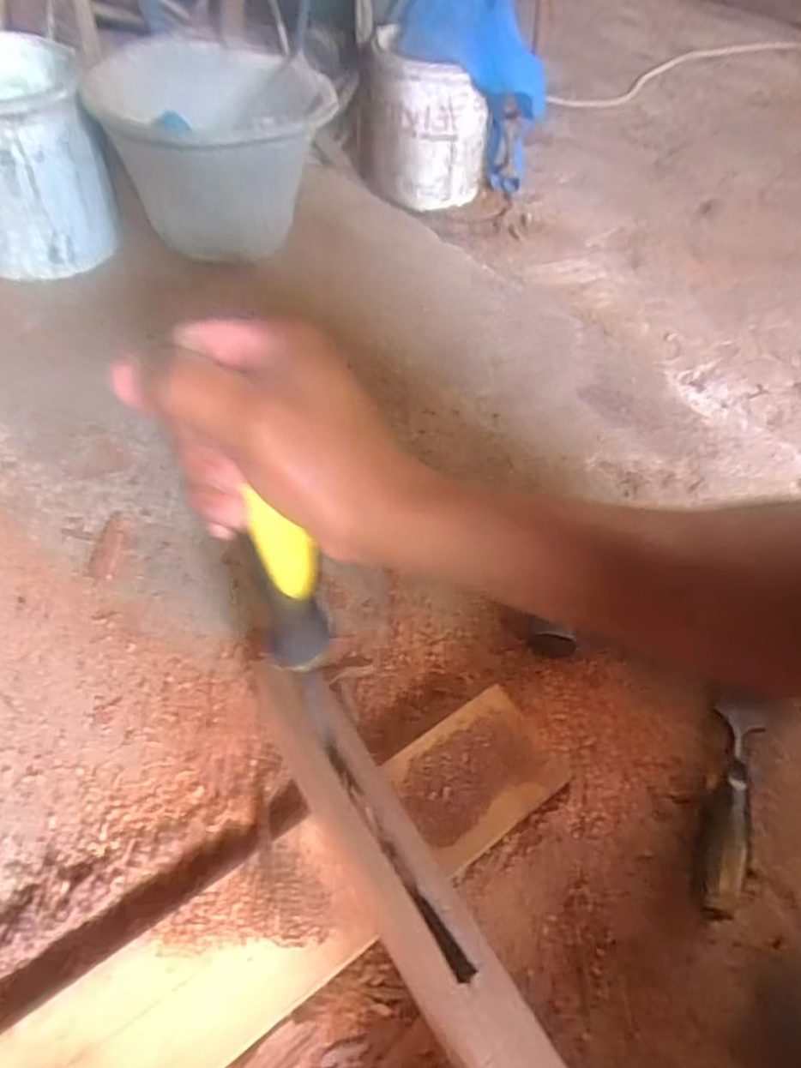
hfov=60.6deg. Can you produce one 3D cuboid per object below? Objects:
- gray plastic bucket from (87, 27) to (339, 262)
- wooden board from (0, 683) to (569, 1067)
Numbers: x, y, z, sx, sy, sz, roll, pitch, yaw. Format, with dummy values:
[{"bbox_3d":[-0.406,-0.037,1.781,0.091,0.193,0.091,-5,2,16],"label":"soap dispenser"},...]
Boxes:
[{"bbox_3d":[-0.213,-0.435,0.808,0.248,0.177,0.199,4,53,-2],"label":"gray plastic bucket"},{"bbox_3d":[-0.053,0.224,0.421,0.354,0.030,0.079,-28,60,-24],"label":"wooden board"}]

